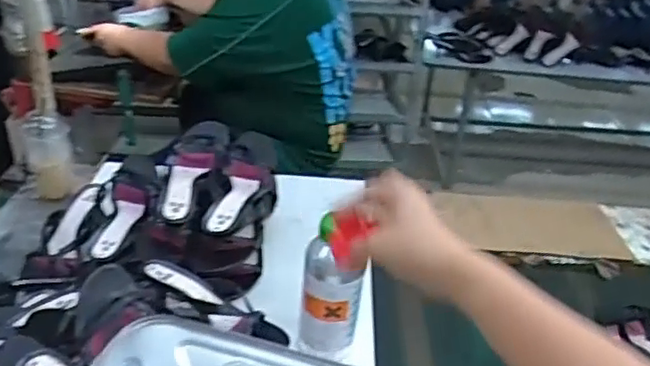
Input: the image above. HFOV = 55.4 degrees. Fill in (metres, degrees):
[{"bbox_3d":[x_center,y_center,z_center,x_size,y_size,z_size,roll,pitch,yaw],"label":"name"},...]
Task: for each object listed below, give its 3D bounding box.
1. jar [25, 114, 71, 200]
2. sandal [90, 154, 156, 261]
[{"bbox_3d":[-0.574,-0.058,1.294,0.087,0.156,0.081,-11,32,-25],"label":"jar"},{"bbox_3d":[-0.356,0.038,1.118,0.097,0.056,0.253,2,29,-5],"label":"sandal"}]

